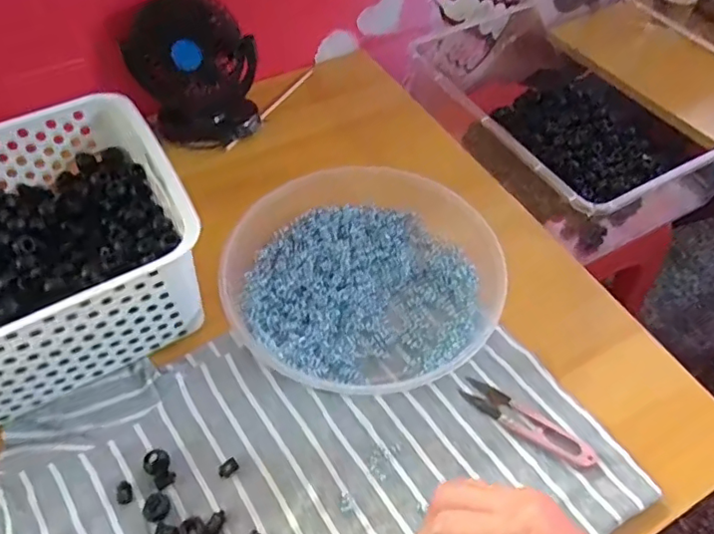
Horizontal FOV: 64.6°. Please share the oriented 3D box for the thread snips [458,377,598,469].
[{"bbox_3d":[0.125,0.113,0.416,0.102,0.009,0.023,32,59,21],"label":"thread snips"}]

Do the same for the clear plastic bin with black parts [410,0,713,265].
[{"bbox_3d":[0.302,-0.203,0.758,0.346,0.138,0.369,-25,57,-19],"label":"clear plastic bin with black parts"}]

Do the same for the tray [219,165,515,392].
[{"bbox_3d":[0.004,0.000,0.480,0.225,0.043,0.217,1,53,-1],"label":"tray"}]

